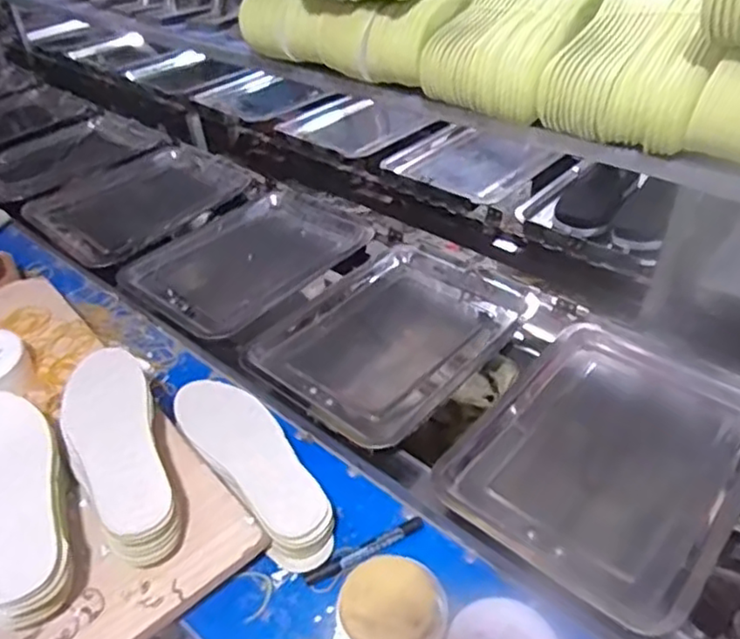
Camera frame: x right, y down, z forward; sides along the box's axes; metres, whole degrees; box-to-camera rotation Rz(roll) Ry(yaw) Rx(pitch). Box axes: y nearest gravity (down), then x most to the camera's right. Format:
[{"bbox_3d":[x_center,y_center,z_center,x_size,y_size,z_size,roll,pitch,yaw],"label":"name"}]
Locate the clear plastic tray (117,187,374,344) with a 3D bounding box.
[{"bbox_3d":[-0.198,-0.107,1.077,0.278,0.020,0.349,29,48,33],"label":"clear plastic tray"}]

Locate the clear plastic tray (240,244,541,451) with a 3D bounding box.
[{"bbox_3d":[0.032,0.017,0.910,0.266,0.026,0.351,29,48,33],"label":"clear plastic tray"}]

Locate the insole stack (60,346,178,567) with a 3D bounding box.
[{"bbox_3d":[-0.264,0.134,0.699,0.098,0.061,0.268,-22,46,-21],"label":"insole stack"}]

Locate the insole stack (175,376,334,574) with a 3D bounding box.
[{"bbox_3d":[-0.132,0.158,0.745,0.086,0.066,0.273,-32,50,-24],"label":"insole stack"}]

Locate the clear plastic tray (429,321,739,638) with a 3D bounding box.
[{"bbox_3d":[0.267,0.144,0.734,0.264,0.035,0.335,28,48,32],"label":"clear plastic tray"}]

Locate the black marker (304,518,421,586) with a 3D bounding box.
[{"bbox_3d":[-0.004,0.240,0.689,0.132,0.011,0.017,-20,42,-21],"label":"black marker"}]

